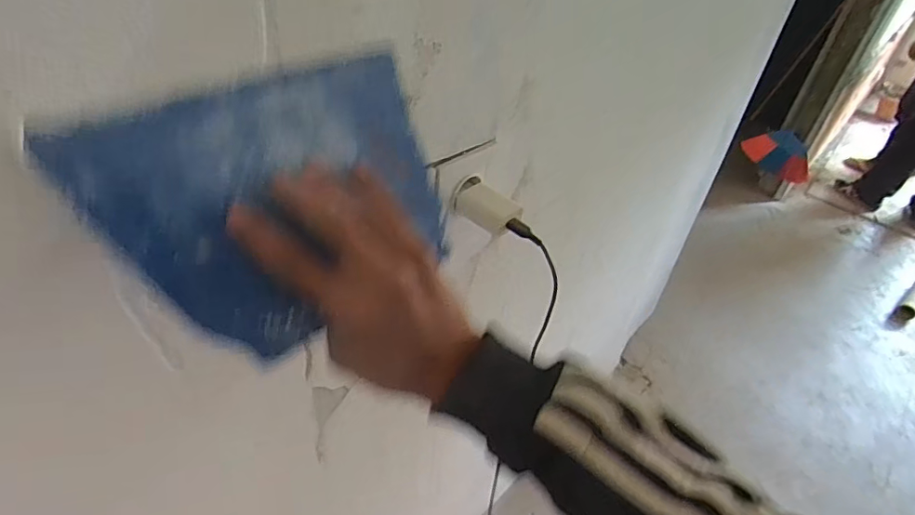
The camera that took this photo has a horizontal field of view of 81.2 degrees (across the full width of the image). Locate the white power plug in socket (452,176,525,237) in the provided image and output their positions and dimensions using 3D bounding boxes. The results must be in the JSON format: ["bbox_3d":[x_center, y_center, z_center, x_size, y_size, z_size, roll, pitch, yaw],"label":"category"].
[{"bbox_3d":[0.028,-0.051,0.508,0.060,0.031,0.040,32,51,29],"label":"white power plug in socket"}]

